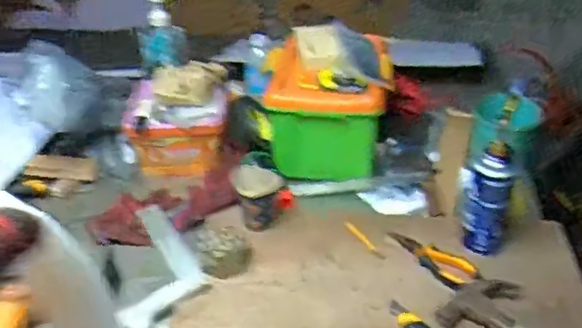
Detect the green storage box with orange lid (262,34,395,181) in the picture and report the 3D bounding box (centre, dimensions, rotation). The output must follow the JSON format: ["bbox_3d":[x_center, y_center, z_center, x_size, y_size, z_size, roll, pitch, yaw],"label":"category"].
[{"bbox_3d":[0.077,-0.115,1.165,0.233,0.187,0.253,-2,37,2],"label":"green storage box with orange lid"}]

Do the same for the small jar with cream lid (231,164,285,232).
[{"bbox_3d":[-0.055,0.056,1.013,0.081,0.101,0.090,-9,37,-7],"label":"small jar with cream lid"}]

